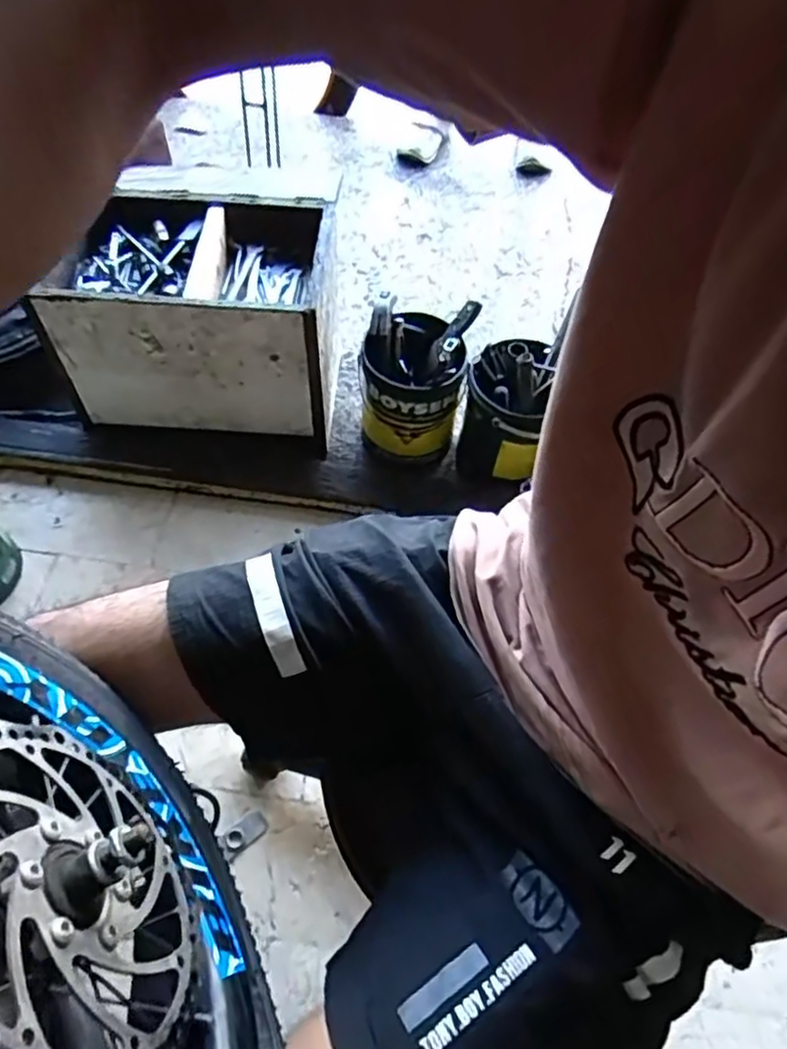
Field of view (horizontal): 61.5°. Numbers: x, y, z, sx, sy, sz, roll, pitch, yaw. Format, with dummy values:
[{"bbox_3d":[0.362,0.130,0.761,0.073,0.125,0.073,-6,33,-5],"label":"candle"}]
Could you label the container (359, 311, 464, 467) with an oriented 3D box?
[{"bbox_3d":[0.025,-0.225,1.106,0.158,0.197,0.181,4,58,0],"label":"container"}]

